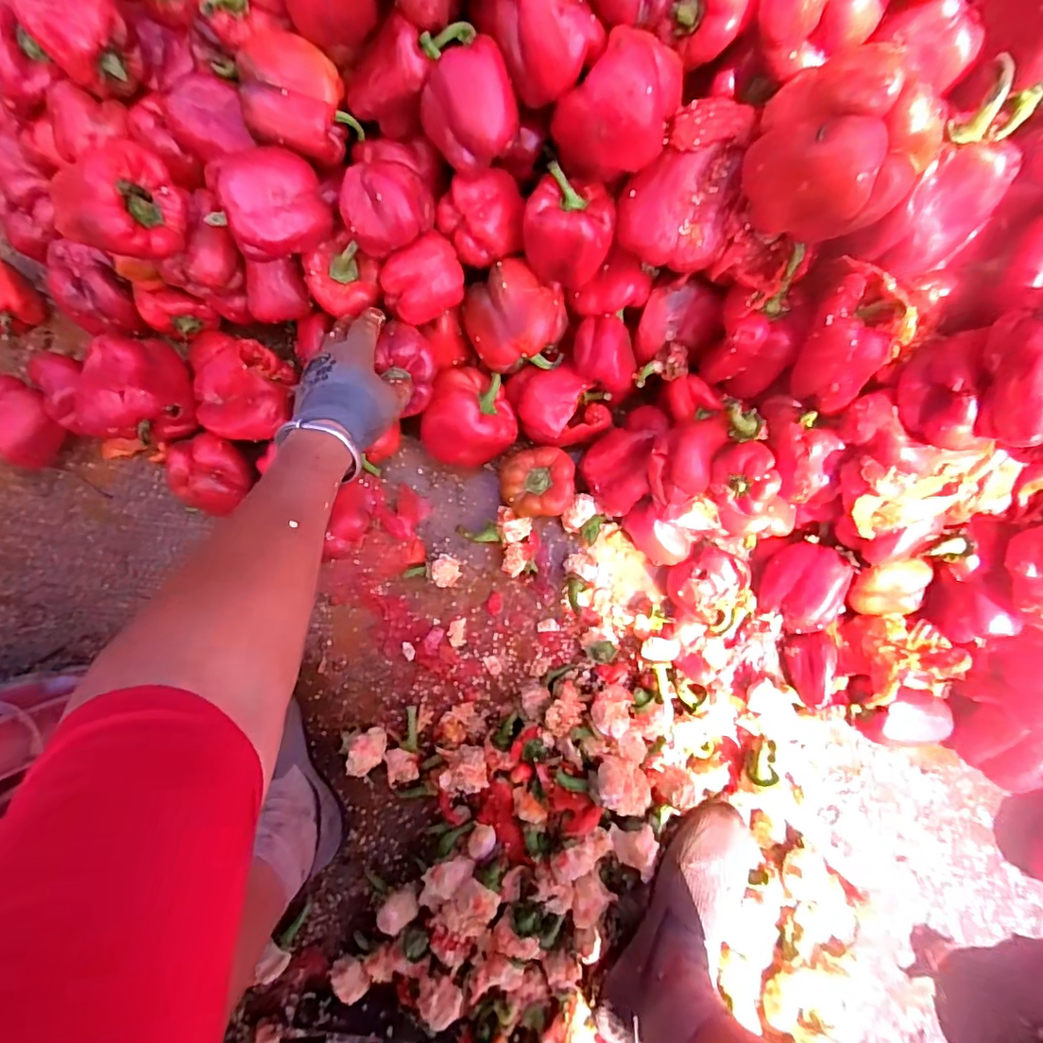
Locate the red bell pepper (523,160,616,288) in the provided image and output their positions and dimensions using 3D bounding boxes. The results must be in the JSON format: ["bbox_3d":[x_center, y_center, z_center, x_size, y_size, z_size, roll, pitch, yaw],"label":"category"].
[{"bbox_3d":[0.041,-0.254,0.469,0.077,0.068,0.073,6,87,-2],"label":"red bell pepper"}]

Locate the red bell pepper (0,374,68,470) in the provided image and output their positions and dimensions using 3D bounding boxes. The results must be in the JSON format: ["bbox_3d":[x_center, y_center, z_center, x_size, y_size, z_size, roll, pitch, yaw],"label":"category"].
[{"bbox_3d":[-0.520,-0.105,0.558,0.076,0.079,0.074,0,87,-3],"label":"red bell pepper"}]

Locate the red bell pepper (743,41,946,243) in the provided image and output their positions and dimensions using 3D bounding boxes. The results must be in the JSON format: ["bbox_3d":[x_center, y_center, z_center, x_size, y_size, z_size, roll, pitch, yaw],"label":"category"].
[{"bbox_3d":[0.219,-0.256,0.372,0.107,0.089,0.076,32,86,-1],"label":"red bell pepper"}]

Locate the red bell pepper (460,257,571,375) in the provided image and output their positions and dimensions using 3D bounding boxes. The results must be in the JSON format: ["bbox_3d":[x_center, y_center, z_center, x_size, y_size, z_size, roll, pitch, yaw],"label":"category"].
[{"bbox_3d":[-0.005,-0.197,0.516,0.095,0.069,0.082,-6,87,-3],"label":"red bell pepper"}]

